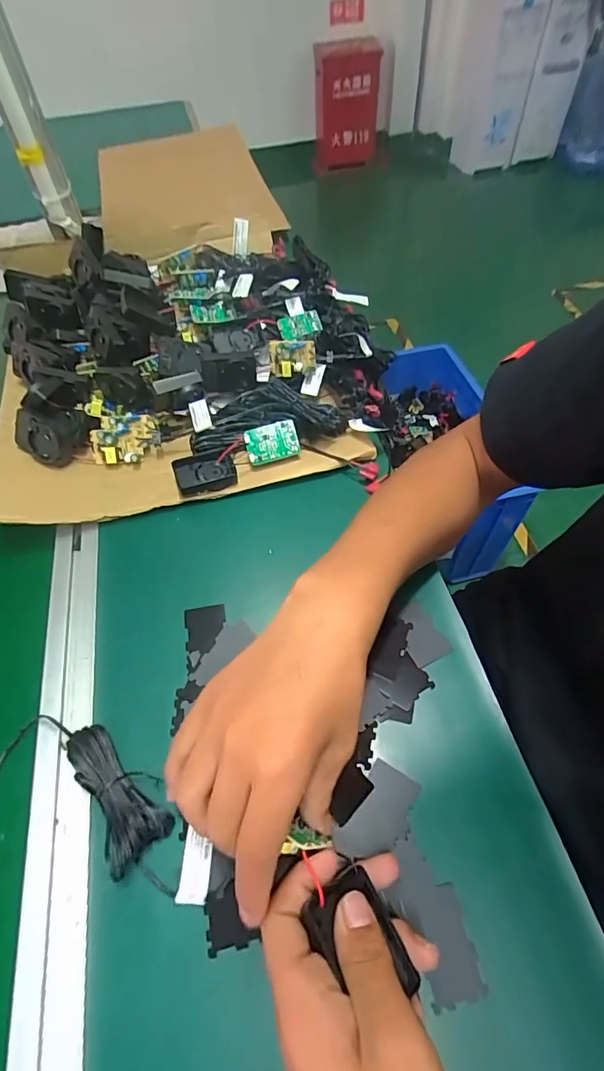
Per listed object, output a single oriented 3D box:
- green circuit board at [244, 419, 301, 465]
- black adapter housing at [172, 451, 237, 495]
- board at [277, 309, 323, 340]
[{"bbox_3d":[-0.030,-0.095,0.479,0.053,0.036,0.010,-15,19,-8],"label":"green circuit board"},{"bbox_3d":[-0.098,-0.062,0.477,0.059,0.019,0.045,-14,55,-7],"label":"black adapter housing"},{"bbox_3d":[-0.001,-0.244,0.541,0.053,0.024,0.011,-25,58,-13],"label":"board"}]

